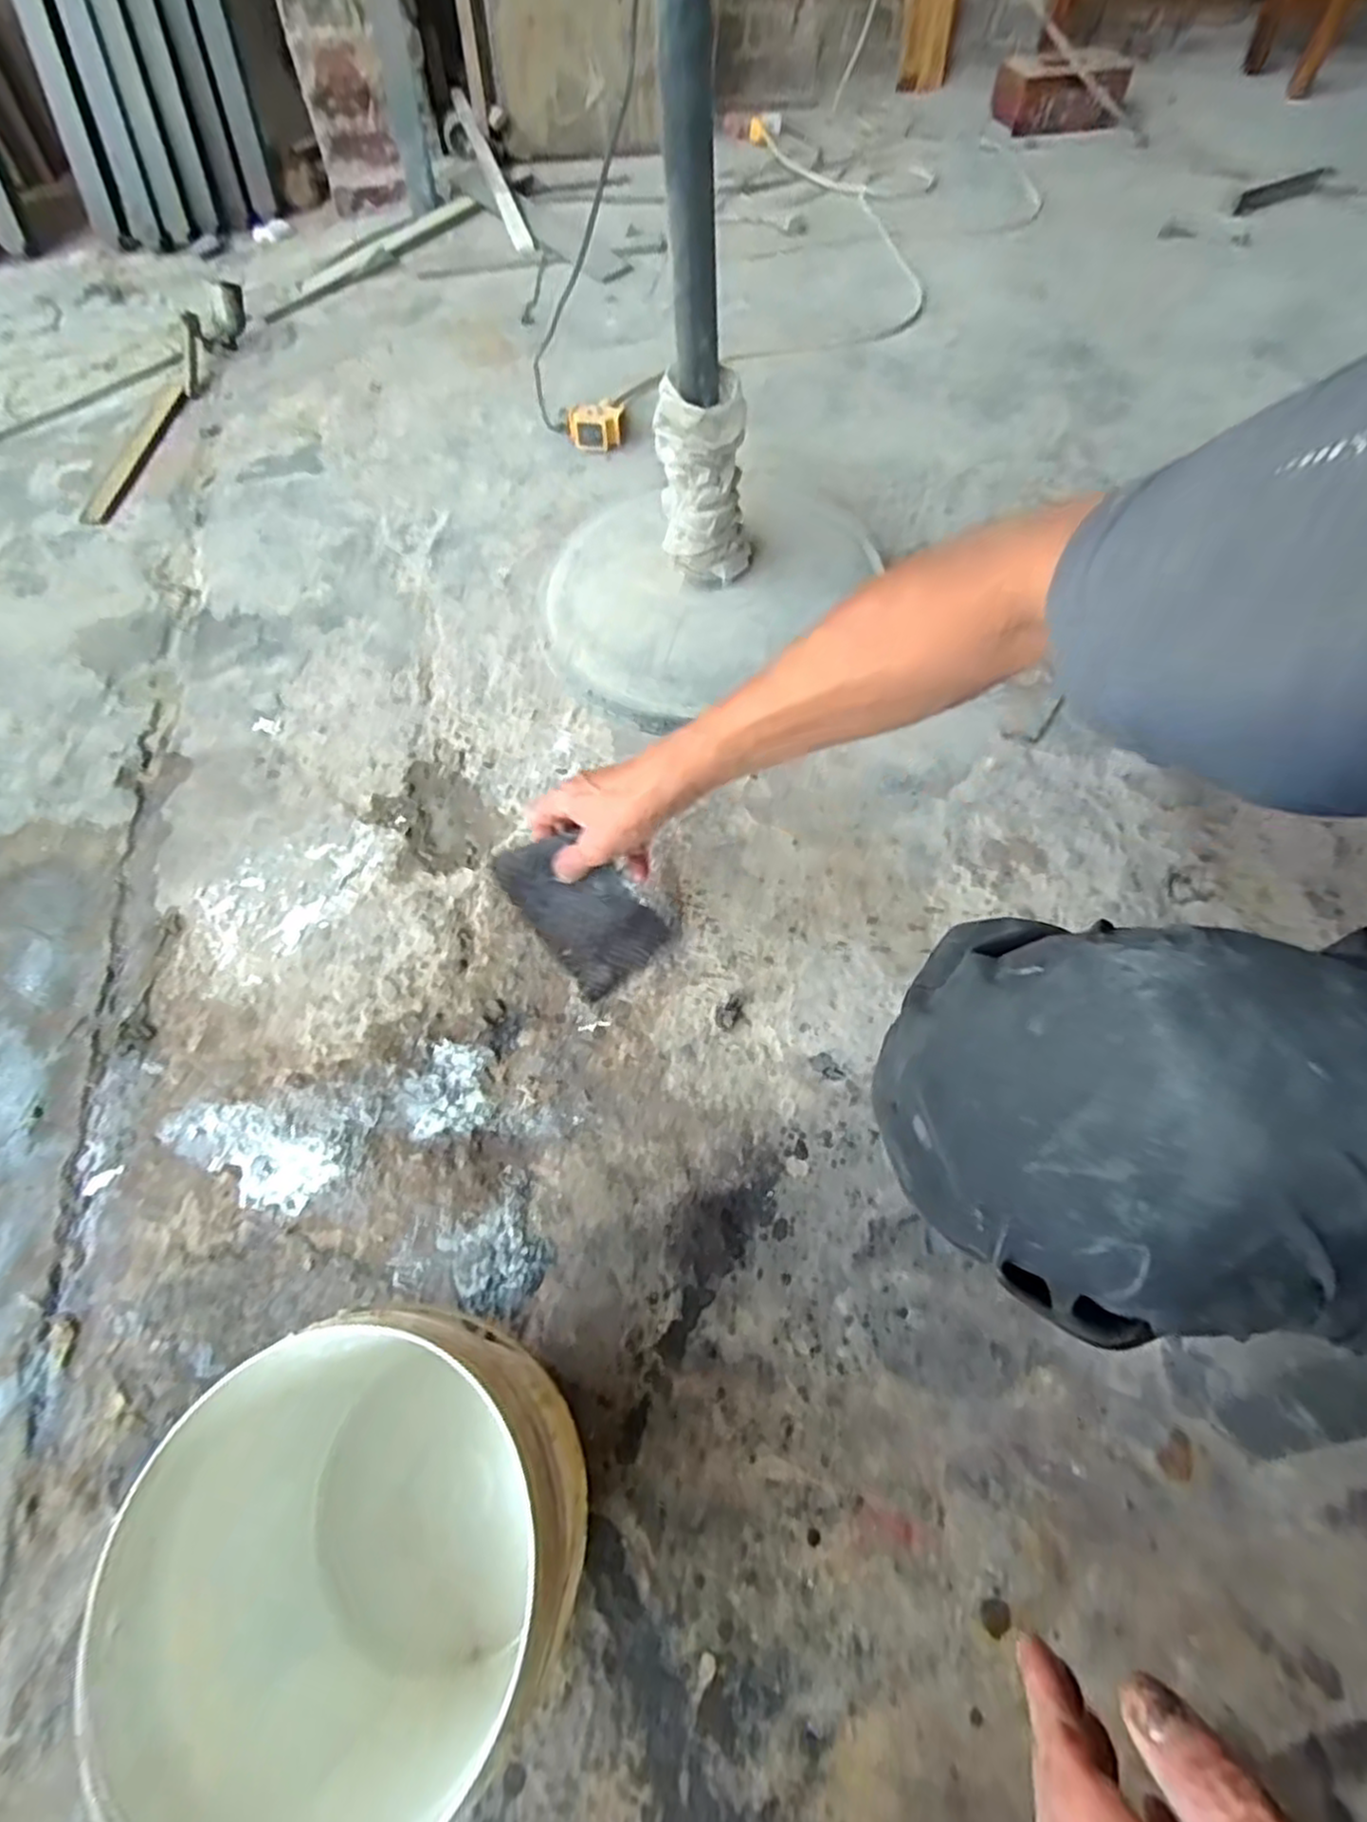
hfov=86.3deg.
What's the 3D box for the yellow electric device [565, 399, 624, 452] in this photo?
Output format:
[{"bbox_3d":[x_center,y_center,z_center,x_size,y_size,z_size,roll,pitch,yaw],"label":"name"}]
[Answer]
[{"bbox_3d":[-0.126,-0.680,1.022,0.084,0.041,0.065,3,62,5],"label":"yellow electric device"}]

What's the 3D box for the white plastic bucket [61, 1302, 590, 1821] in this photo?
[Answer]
[{"bbox_3d":[-0.152,0.344,0.409,0.185,0.201,0.200,0,62,0],"label":"white plastic bucket"}]

